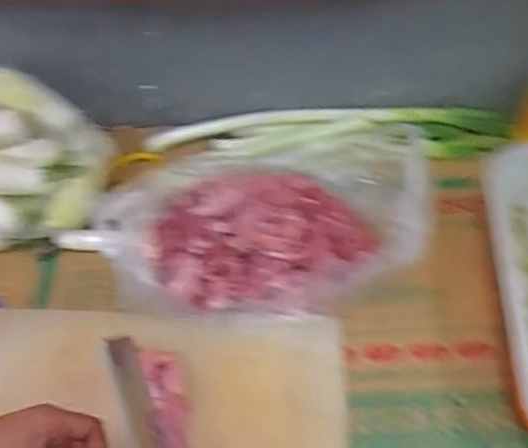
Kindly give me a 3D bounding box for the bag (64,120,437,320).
[{"bbox_3d":[-0.026,-0.002,0.745,0.463,0.129,0.259,-7,54,-4],"label":"bag"}]

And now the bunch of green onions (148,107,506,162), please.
[{"bbox_3d":[0.118,-0.162,1.013,0.616,0.050,0.138,-1,54,0],"label":"bunch of green onions"}]

